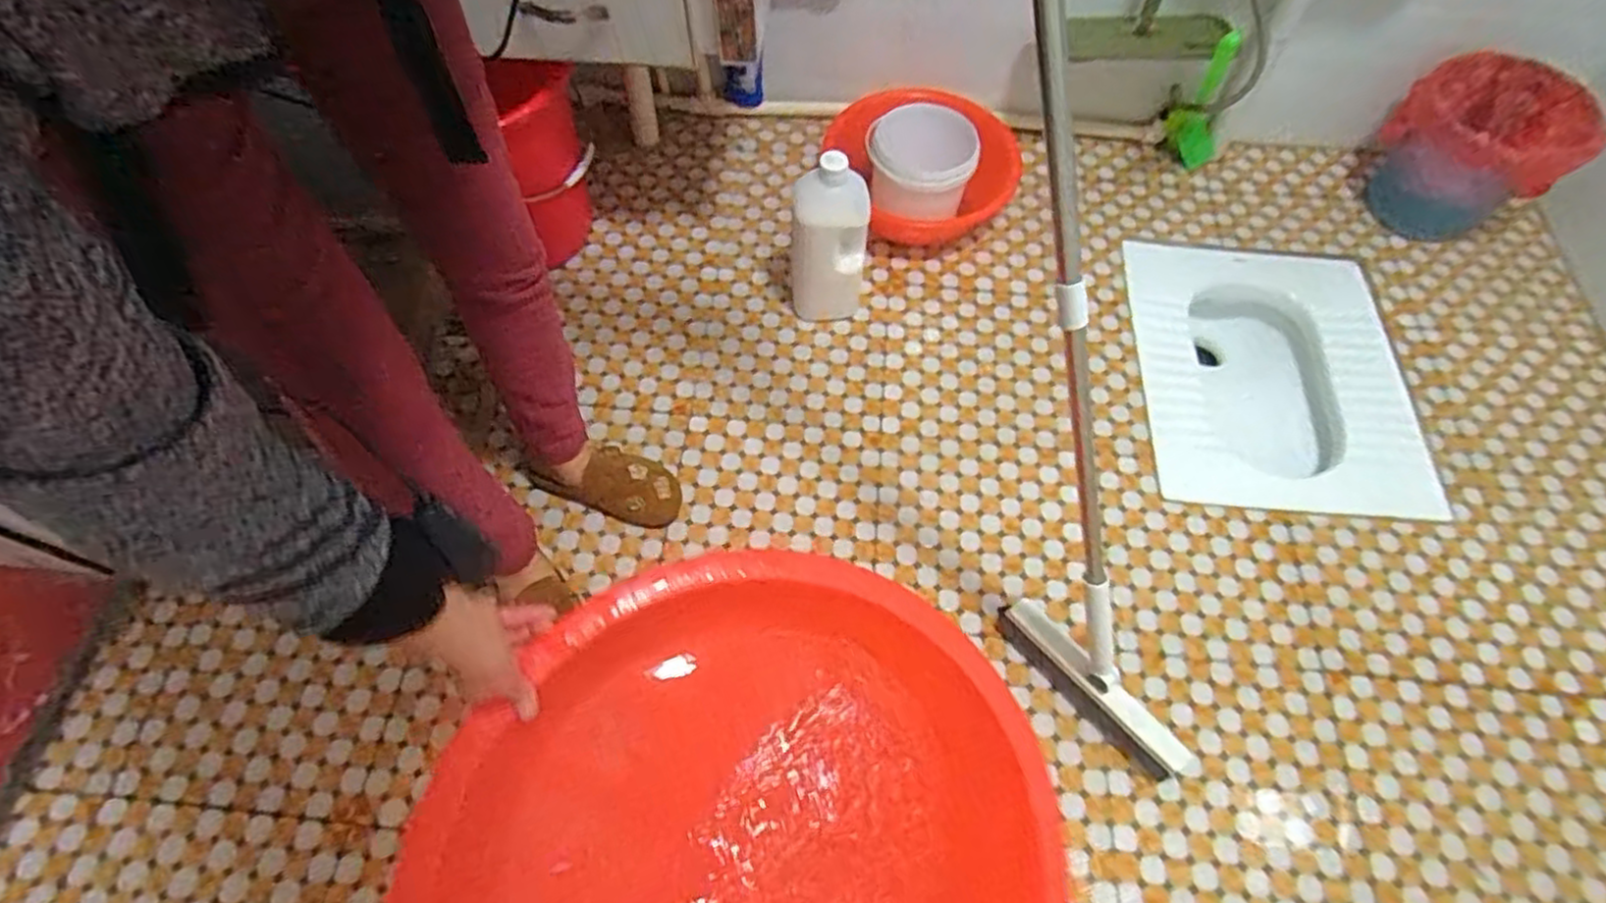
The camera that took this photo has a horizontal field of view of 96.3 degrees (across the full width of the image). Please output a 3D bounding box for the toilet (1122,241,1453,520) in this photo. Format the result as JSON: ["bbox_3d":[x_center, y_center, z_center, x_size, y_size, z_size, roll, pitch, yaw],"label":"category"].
[{"bbox_3d":[0.776,-0.109,1.266,0.420,0.170,0.535,3,61,2],"label":"toilet"}]

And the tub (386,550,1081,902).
[{"bbox_3d":[-0.040,0.422,0.713,0.577,0.194,0.592,1,61,-1],"label":"tub"}]

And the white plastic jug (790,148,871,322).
[{"bbox_3d":[0.038,-0.309,1.092,0.117,0.284,0.082,3,61,2],"label":"white plastic jug"}]

